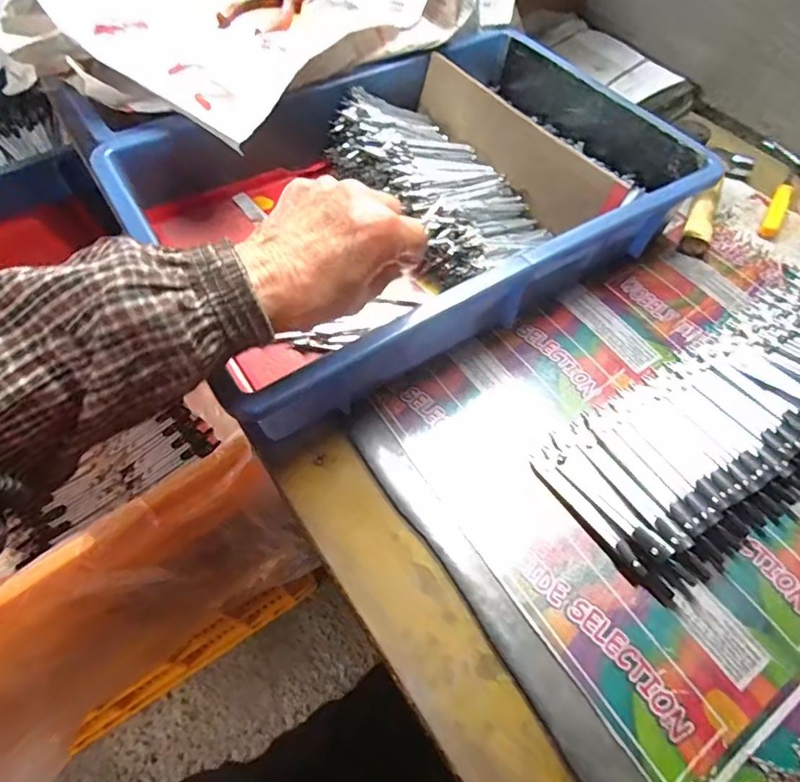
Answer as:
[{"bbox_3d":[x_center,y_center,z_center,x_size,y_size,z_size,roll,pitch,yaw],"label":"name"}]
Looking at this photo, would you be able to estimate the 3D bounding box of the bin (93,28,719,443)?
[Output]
[{"bbox_3d":[0.013,-0.172,0.422,0.416,0.094,0.281,-30,67,-14],"label":"bin"}]

